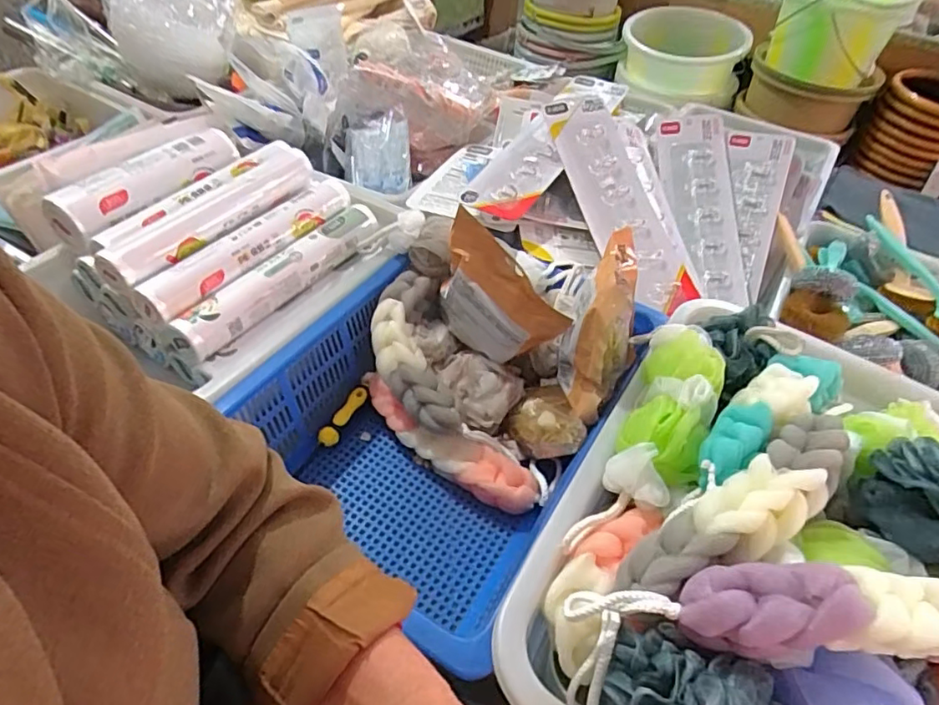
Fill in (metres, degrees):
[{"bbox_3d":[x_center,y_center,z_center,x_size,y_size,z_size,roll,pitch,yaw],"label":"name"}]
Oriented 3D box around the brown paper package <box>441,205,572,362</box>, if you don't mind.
[{"bbox_3d":[0.024,-0.066,0.702,0.174,0.149,0.050,47,42,4],"label":"brown paper package"}]

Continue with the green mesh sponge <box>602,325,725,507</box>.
[{"bbox_3d":[0.196,0.045,0.553,0.076,0.058,0.220,21,49,14],"label":"green mesh sponge"}]

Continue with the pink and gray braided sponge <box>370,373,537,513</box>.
[{"bbox_3d":[-0.031,0.110,0.692,0.250,0.049,0.061,26,50,18],"label":"pink and gray braided sponge"}]

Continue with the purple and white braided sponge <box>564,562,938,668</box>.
[{"bbox_3d":[0.248,0.180,0.400,0.344,0.083,0.062,3,47,-2],"label":"purple and white braided sponge"}]

